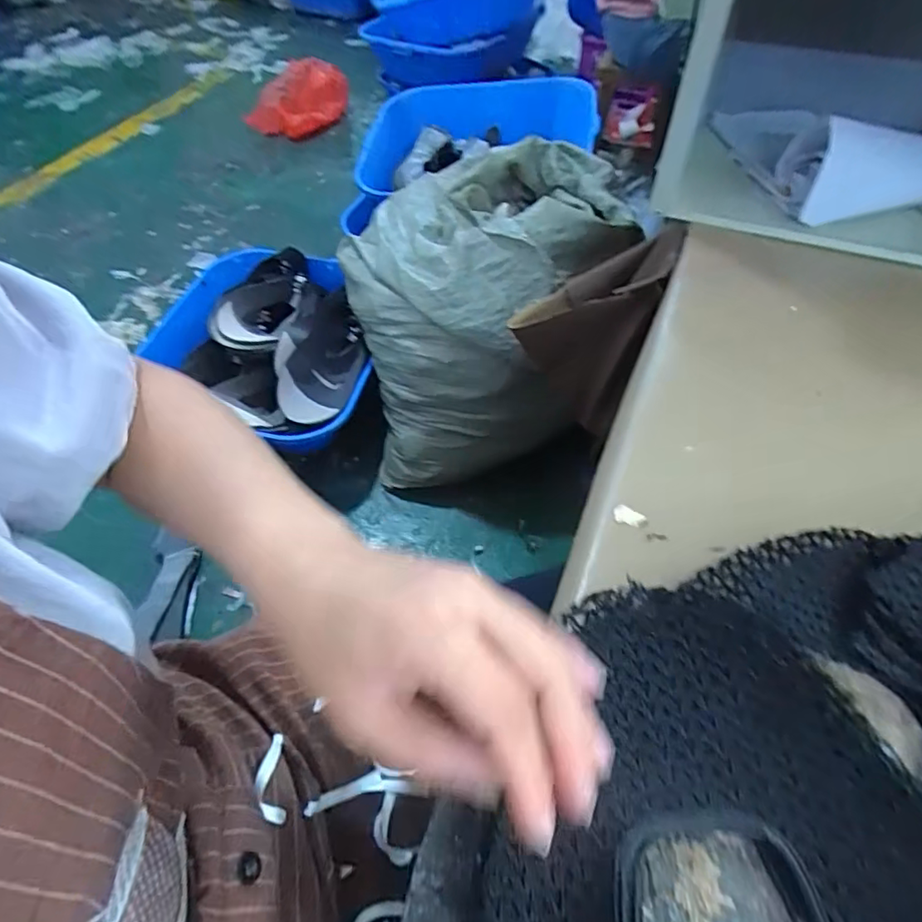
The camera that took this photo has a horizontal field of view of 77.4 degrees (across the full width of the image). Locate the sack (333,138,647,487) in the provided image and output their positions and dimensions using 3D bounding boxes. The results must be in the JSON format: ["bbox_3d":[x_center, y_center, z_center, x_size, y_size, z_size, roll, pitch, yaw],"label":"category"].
[{"bbox_3d":[0.021,-0.315,1.175,0.503,0.470,0.503,10,52,4],"label":"sack"}]

